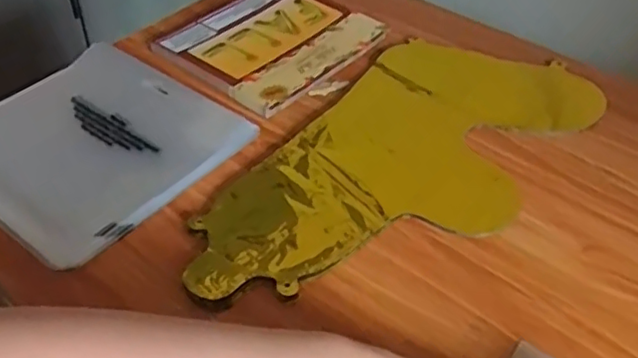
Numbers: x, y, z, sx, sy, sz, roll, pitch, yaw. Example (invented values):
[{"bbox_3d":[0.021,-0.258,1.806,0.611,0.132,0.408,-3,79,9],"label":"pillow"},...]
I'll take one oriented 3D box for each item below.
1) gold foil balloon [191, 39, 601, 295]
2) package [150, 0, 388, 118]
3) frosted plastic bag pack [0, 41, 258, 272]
[{"bbox_3d":[0.076,-0.016,0.547,0.191,0.020,0.418,32,51,26],"label":"gold foil balloon"},{"bbox_3d":[-0.052,-0.151,0.662,0.168,0.010,0.192,32,51,26],"label":"package"},{"bbox_3d":[-0.195,-0.036,0.533,0.202,0.011,0.204,28,49,23],"label":"frosted plastic bag pack"}]

